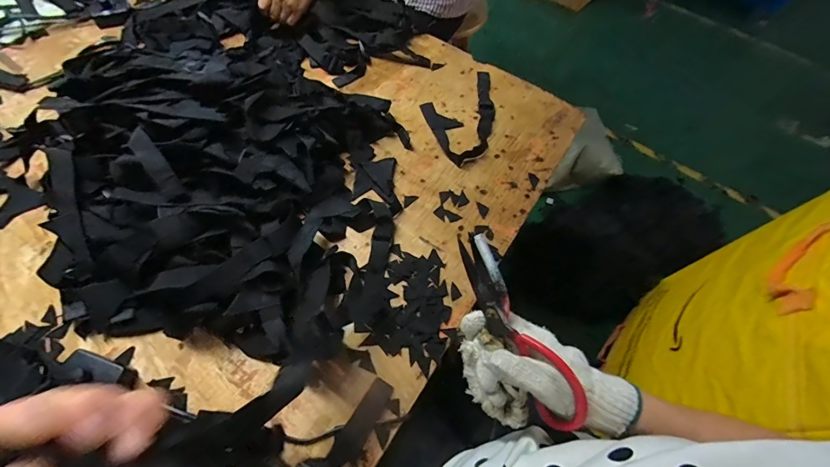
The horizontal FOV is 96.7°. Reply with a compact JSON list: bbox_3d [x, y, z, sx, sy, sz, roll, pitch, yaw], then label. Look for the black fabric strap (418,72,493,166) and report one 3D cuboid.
[{"bbox_3d":[0.106,-0.219,0.670,0.193,0.021,0.151,-34,69,-20],"label":"black fabric strap"}]

